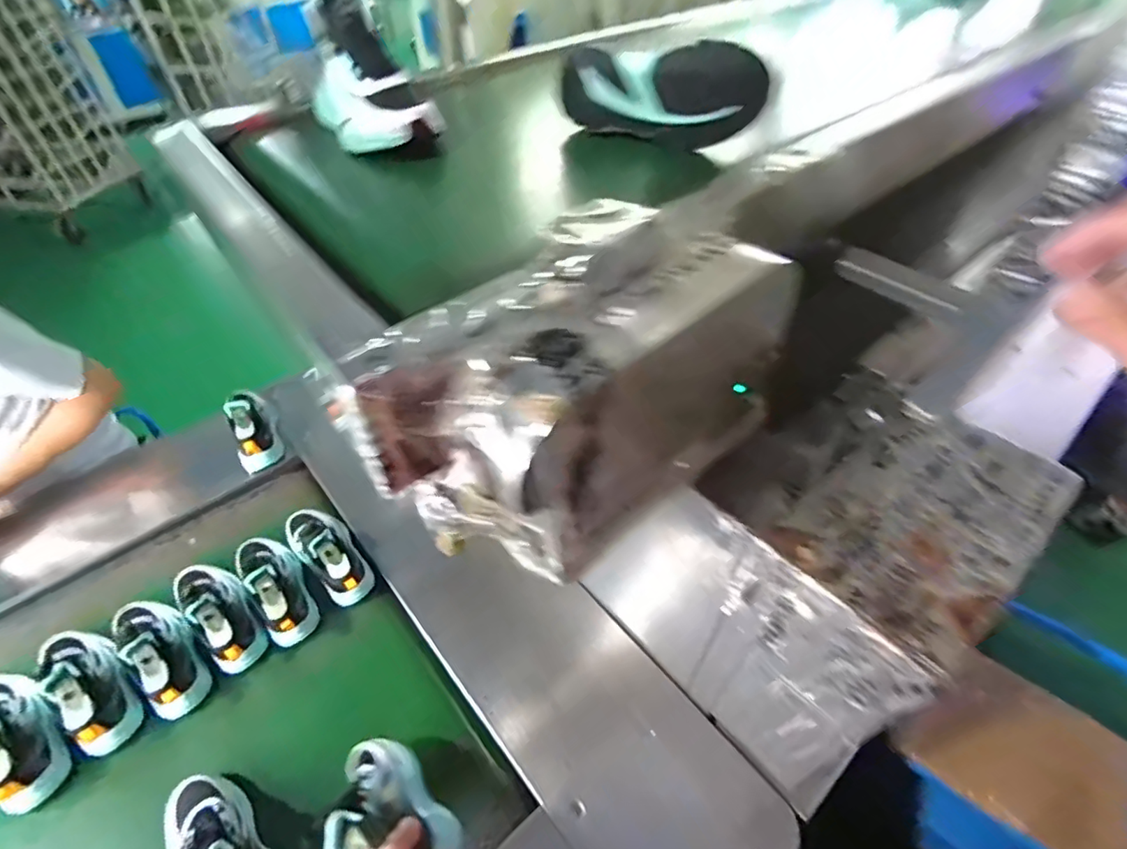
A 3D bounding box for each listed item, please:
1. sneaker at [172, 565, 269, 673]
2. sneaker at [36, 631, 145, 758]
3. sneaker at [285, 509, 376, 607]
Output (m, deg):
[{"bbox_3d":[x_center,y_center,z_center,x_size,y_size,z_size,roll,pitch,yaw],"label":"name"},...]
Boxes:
[{"bbox_3d":[-0.545,0.284,0.835,0.218,0.107,0.083,34,56,28],"label":"sneaker"},{"bbox_3d":[-0.687,0.357,0.760,0.224,0.108,0.083,34,56,28],"label":"sneaker"},{"bbox_3d":[-0.405,0.214,0.922,0.217,0.115,0.084,34,56,28],"label":"sneaker"}]

